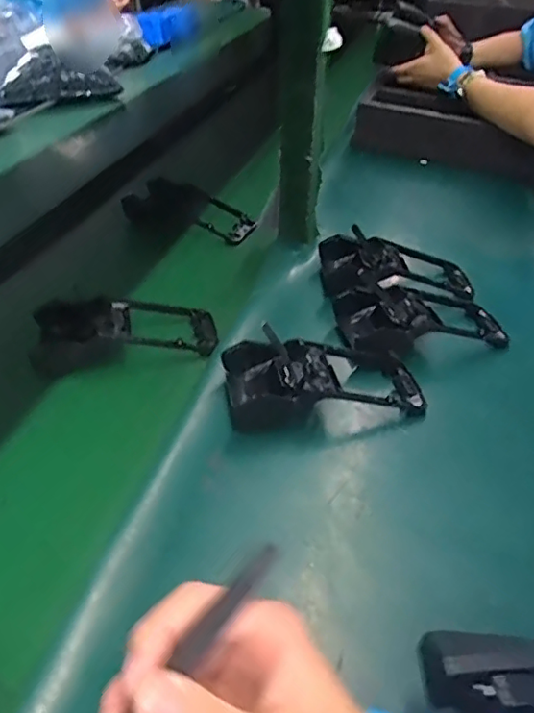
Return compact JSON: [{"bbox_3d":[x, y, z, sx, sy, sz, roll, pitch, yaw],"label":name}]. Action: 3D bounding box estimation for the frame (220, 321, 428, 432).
[{"bbox_3d":[0.055,0.019,0.525,0.184,0.044,0.097,0,40,-10],"label":"frame"}]

